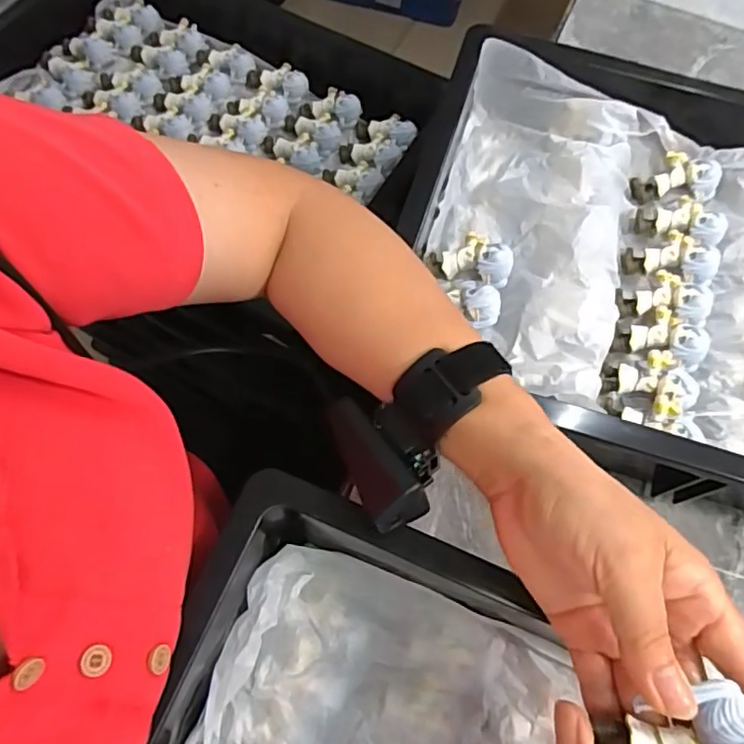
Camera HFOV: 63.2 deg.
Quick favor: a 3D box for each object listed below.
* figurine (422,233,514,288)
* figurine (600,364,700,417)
[{"bbox_3d":[0.069,-0.078,0.425,0.061,0.019,0.031,5,67,30],"label":"figurine"},{"bbox_3d":[0.179,0.013,0.393,0.056,0.031,0.033,13,67,37],"label":"figurine"}]

